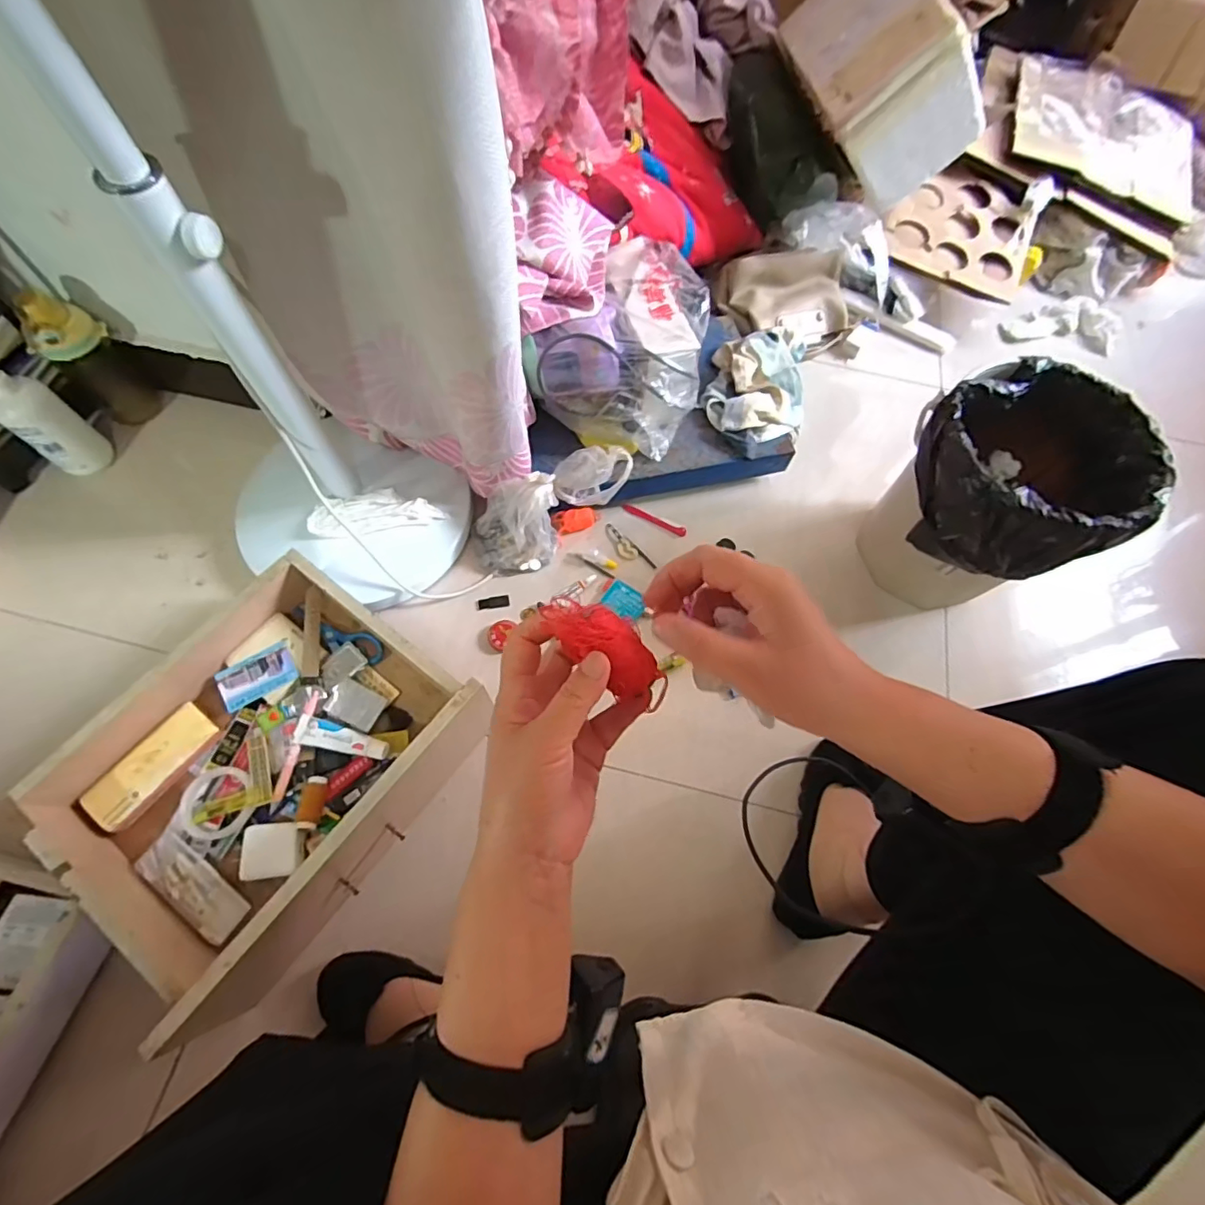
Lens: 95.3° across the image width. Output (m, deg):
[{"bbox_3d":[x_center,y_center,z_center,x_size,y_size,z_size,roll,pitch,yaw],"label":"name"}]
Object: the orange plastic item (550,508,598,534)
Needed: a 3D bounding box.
[{"bbox_3d":[-0.044,-0.123,0.832,0.066,0.025,0.030,-16,68,-10],"label":"orange plastic item"}]

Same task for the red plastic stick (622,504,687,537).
[{"bbox_3d":[0.081,-0.128,0.855,0.106,0.009,0.015,25,67,8],"label":"red plastic stick"}]

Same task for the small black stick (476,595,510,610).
[{"bbox_3d":[-0.157,0.001,0.790,0.046,0.004,0.016,-8,66,-7],"label":"small black stick"}]

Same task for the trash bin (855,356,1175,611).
[{"bbox_3d":[0.493,-0.124,0.721,0.235,0.271,0.222,-33,72,-16],"label":"trash bin"}]

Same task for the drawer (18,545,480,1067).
[{"bbox_3d":[-0.378,0.161,0.601,0.326,0.134,0.366,35,69,12],"label":"drawer"}]

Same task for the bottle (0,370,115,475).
[{"bbox_3d":[-0.791,-0.260,0.773,0.063,0.195,0.073,36,69,13],"label":"bottle"}]

